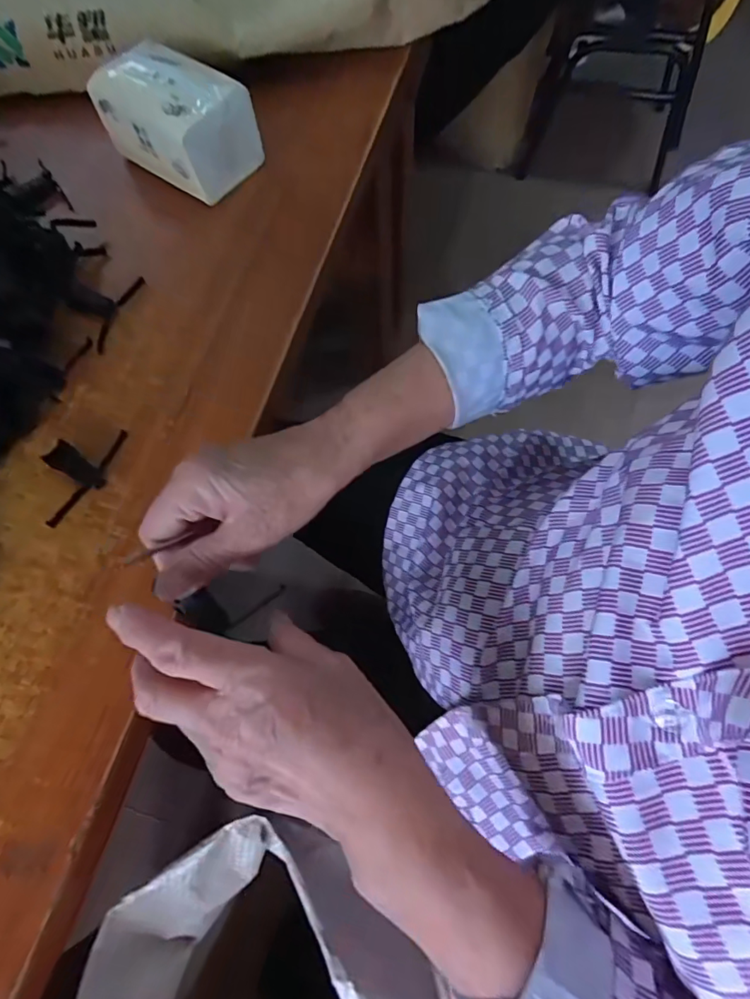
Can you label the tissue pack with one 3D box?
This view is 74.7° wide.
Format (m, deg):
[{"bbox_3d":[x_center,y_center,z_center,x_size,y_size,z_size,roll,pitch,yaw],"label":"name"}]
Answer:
[{"bbox_3d":[-0.191,-0.367,0.476,0.135,0.080,0.088,33,72,14],"label":"tissue pack"}]

